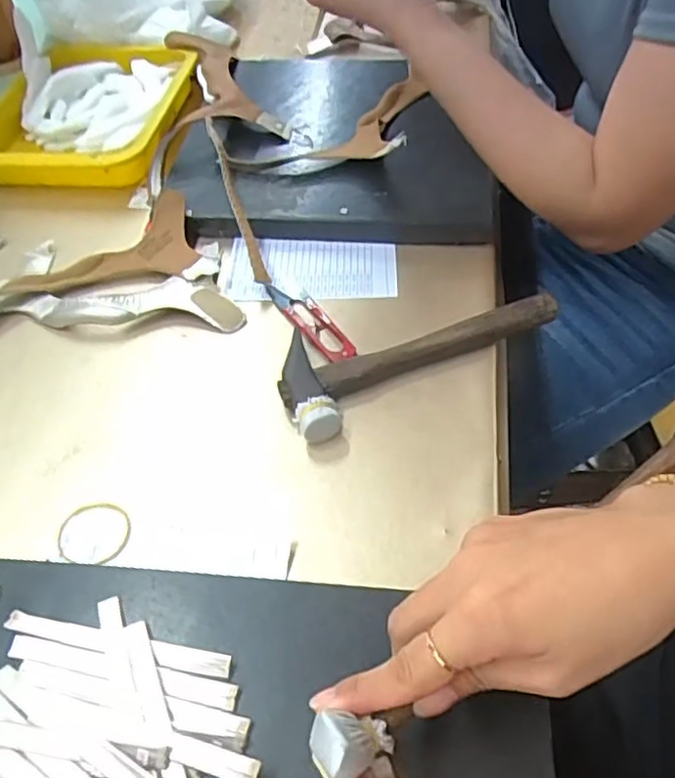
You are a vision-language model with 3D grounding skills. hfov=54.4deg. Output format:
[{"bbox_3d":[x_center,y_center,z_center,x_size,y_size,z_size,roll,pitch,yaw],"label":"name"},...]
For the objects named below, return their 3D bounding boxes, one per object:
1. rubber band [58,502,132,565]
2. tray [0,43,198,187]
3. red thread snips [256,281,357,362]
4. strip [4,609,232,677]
[{"bbox_3d":[-0.151,0.089,0.406,0.045,0.004,0.042,1,50,5],"label":"rubber band"},{"bbox_3d":[-0.269,-0.297,0.699,0.188,0.061,0.258,3,50,6],"label":"tray"},{"bbox_3d":[-0.020,-0.057,0.519,0.030,0.011,0.111,-30,54,-20],"label":"red thread snips"},{"bbox_3d":[-0.114,0.131,0.339,0.122,0.004,0.012,7,51,10],"label":"strip"}]

